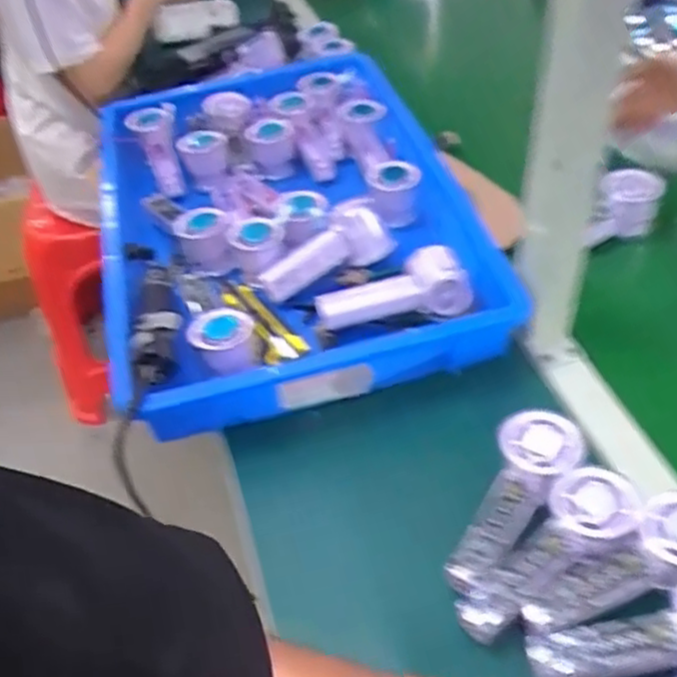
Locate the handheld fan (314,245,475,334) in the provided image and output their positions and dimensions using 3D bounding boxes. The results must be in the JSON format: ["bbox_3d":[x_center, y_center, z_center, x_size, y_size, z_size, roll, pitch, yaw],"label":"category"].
[{"bbox_3d":[0.054,-0.044,0.710,0.145,0.041,0.065,-15,44,12],"label":"handheld fan"}]

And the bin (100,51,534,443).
[{"bbox_3d":[-0.069,-0.153,0.838,0.382,0.090,0.626,-14,46,-9],"label":"bin"}]

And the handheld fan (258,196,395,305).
[{"bbox_3d":[-0.016,-0.091,0.765,0.143,0.048,0.057,-31,48,1],"label":"handheld fan"}]

